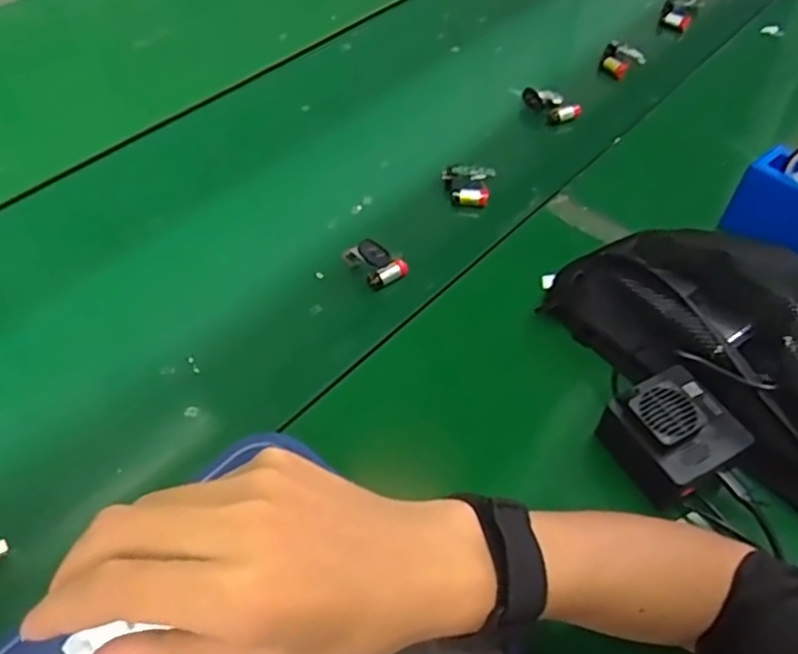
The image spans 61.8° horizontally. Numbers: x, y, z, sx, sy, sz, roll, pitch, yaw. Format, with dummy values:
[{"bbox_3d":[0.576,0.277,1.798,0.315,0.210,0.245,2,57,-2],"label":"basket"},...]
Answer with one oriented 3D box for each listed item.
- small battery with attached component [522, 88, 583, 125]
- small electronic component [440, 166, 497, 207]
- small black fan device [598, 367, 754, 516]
[{"bbox_3d":[0.180,-0.262,0.789,0.033,0.018,0.068,-31,59,-23],"label":"small battery with attached component"},{"bbox_3d":[0.073,-0.146,0.698,0.052,0.024,0.044,2,52,-1],"label":"small electronic component"},{"bbox_3d":[0.199,0.076,0.485,0.076,0.049,0.082,-24,57,-19],"label":"small black fan device"}]

